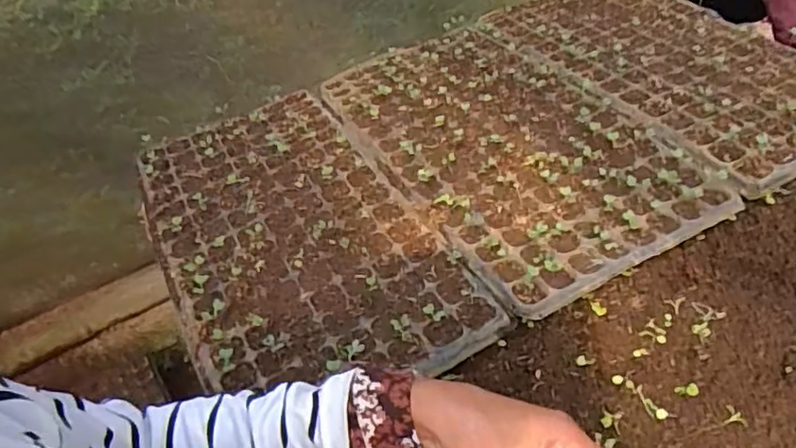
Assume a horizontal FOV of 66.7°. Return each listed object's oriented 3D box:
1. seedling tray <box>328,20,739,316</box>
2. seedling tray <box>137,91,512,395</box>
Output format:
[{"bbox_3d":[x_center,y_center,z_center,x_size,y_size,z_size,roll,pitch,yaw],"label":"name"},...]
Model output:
[{"bbox_3d":[0.112,-0.124,0.740,0.277,0.049,0.523,-26,46,-14],"label":"seedling tray"},{"bbox_3d":[-0.136,0.000,0.690,0.270,0.052,0.534,-26,46,-14],"label":"seedling tray"}]

